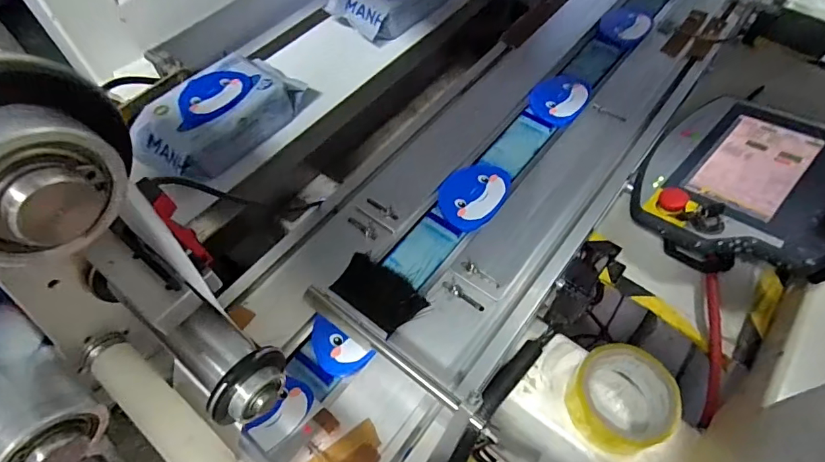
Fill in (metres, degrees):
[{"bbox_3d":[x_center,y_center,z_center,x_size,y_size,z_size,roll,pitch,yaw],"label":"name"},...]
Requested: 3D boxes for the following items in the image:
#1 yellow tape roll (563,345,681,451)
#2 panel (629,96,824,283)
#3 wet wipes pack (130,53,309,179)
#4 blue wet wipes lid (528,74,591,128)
[{"bbox_3d":[0.211,0.171,0.481,0.096,0.052,0.095,0,57,1],"label":"yellow tape roll"},{"bbox_3d":[0.381,-0.054,0.536,0.207,0.070,0.238,35,64,21],"label":"panel"},{"bbox_3d":[-0.251,-0.159,0.620,0.115,0.063,0.225,28,62,18],"label":"wet wipes pack"},{"bbox_3d":[0.192,-0.177,0.619,0.070,0.011,0.094,28,62,18],"label":"blue wet wipes lid"}]

